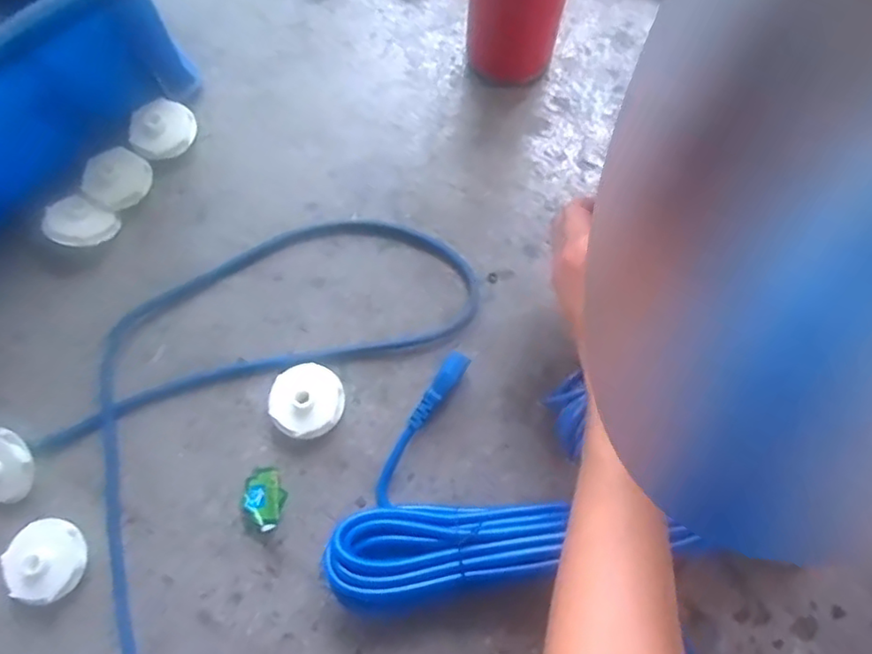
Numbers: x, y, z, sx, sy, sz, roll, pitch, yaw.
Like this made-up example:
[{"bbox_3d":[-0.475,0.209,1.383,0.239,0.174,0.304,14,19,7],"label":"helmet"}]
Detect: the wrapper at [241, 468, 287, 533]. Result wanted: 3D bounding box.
[{"bbox_3d":[-0.126,0.123,0.468,0.032,0.018,0.042,9,74,3],"label":"wrapper"}]

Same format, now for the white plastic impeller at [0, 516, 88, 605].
[{"bbox_3d":[-0.268,0.162,0.449,0.050,0.027,0.054,0,74,1],"label":"white plastic impeller"}]

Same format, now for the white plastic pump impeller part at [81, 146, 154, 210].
[{"bbox_3d":[-0.261,-0.122,0.531,0.045,0.024,0.050,36,77,11],"label":"white plastic pump impeller part"}]

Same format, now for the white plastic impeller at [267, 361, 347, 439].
[{"bbox_3d":[-0.096,0.056,0.486,0.054,0.025,0.056,0,74,1],"label":"white plastic impeller"}]

